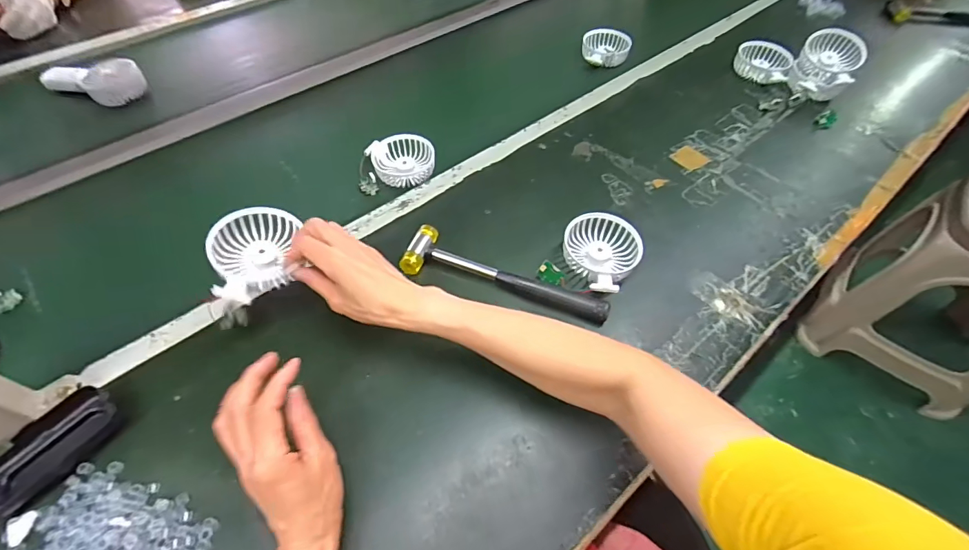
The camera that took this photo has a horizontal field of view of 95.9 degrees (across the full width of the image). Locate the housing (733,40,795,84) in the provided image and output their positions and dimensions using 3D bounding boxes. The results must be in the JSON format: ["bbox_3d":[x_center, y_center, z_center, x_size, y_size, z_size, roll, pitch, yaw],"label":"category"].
[{"bbox_3d":[0.498,-0.379,0.782,0.092,0.039,0.073,36,62,20],"label":"housing"}]

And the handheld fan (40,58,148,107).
[{"bbox_3d":[-0.684,-0.345,0.769,0.133,0.055,0.093,17,57,11],"label":"handheld fan"}]

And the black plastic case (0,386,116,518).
[{"bbox_3d":[-0.385,0.151,0.387,0.051,0.027,0.108,31,60,18],"label":"black plastic case"}]

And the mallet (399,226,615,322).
[{"bbox_3d":[0.024,0.008,0.503,0.239,0.021,0.060,20,57,11],"label":"mallet"}]

